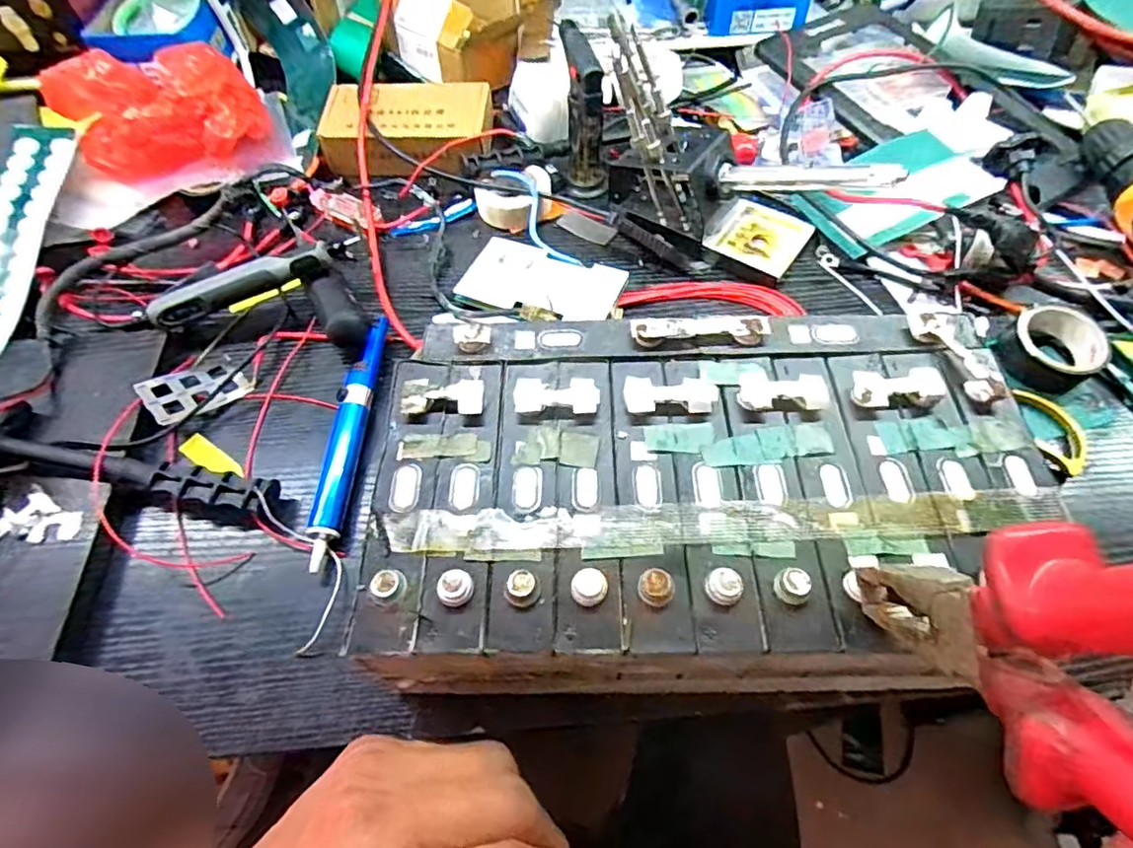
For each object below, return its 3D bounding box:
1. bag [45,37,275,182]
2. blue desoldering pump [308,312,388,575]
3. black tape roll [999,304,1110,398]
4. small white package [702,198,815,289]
[{"bbox_3d":[-0.354,-0.275,0.521,0.153,0.082,0.107,-29,61,-16],"label":"bag"},{"bbox_3d":[-0.144,0.005,0.397,0.018,0.023,0.184,1,57,3],"label":"blue desoldering pump"},{"bbox_3d":[0.341,-0.056,0.411,0.063,0.030,0.055,-19,59,-10],"label":"black tape roll"},{"bbox_3d":[0.158,-0.153,0.491,0.070,0.013,0.081,30,63,19],"label":"small white package"}]

